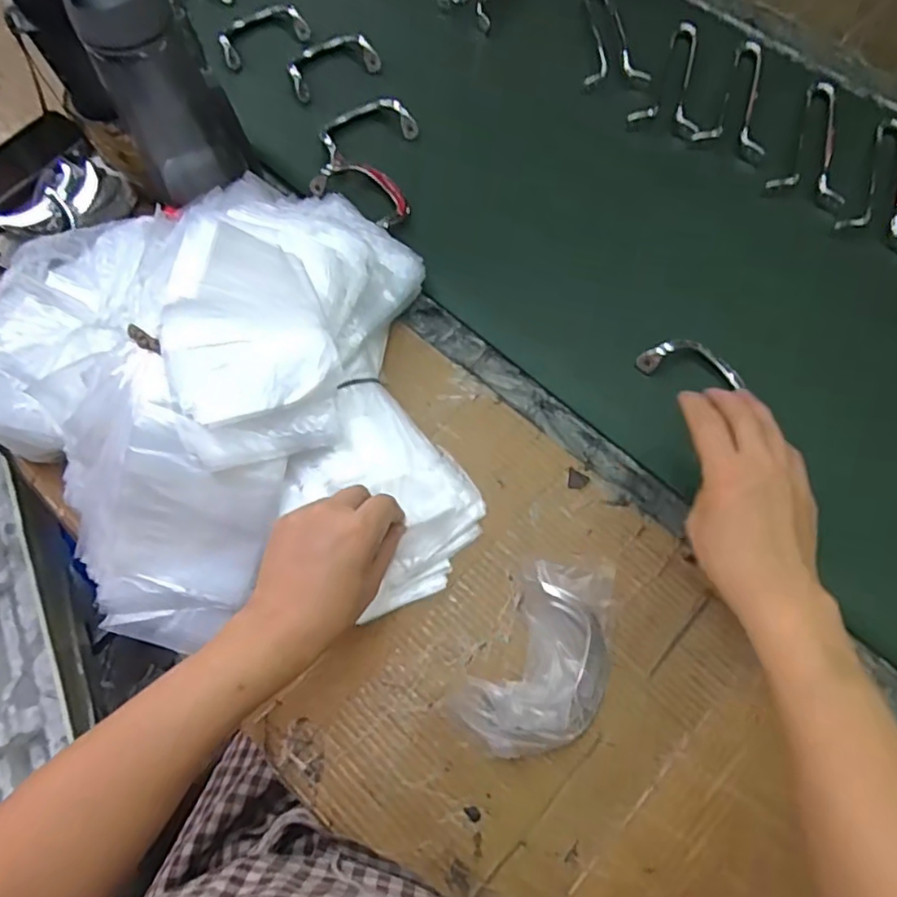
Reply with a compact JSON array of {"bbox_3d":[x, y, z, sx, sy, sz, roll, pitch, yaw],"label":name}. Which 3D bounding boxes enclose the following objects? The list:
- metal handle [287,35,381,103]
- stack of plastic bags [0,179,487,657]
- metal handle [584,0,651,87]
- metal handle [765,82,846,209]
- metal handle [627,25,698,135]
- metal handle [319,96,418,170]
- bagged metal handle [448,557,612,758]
[{"bbox_3d":[-0.124,-0.415,0.661,0.101,0.028,0.037,-30,72,-10],"label":"metal handle"},{"bbox_3d":[-0.178,-0.045,0.453,0.342,0.148,0.332,-13,70,-4],"label":"stack of plastic bags"},{"bbox_3d":[0.176,-0.459,0.679,0.066,0.008,0.153,-3,70,0],"label":"metal handle"},{"bbox_3d":[0.373,-0.312,0.622,0.069,0.008,0.159,20,71,8],"label":"metal handle"},{"bbox_3d":[0.243,-0.396,0.655,0.069,0.008,0.158,17,71,7],"label":"metal handle"},{"bbox_3d":[-0.084,-0.325,0.629,0.106,0.026,0.052,-33,72,-11],"label":"metal handle"},{"bbox_3d":[0.073,0.148,0.435,0.090,0.048,0.144,32,73,12],"label":"bagged metal handle"}]

